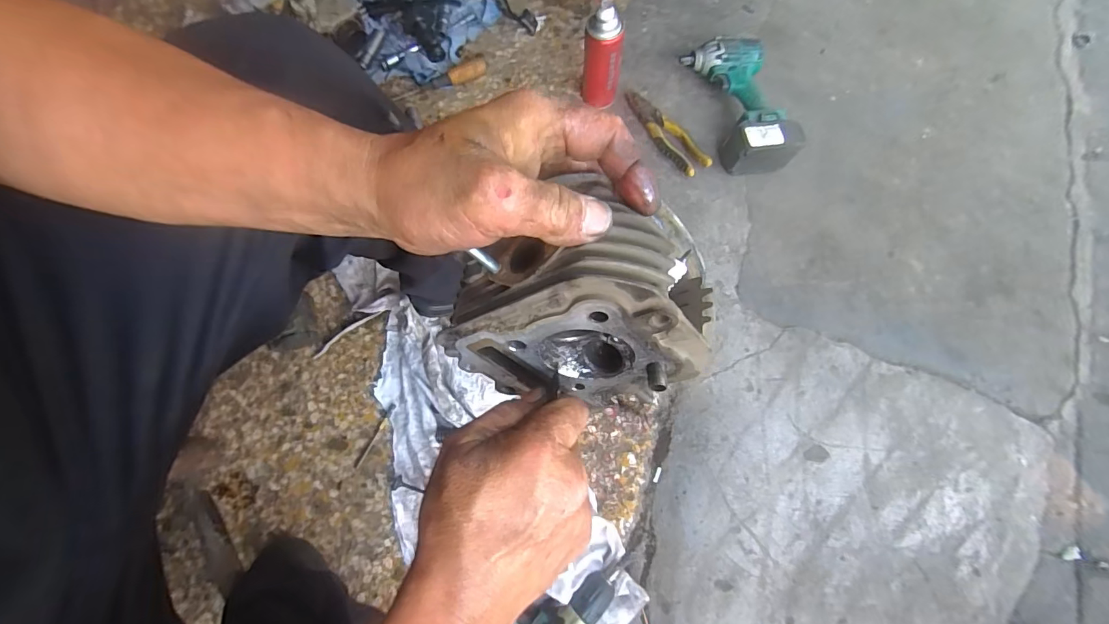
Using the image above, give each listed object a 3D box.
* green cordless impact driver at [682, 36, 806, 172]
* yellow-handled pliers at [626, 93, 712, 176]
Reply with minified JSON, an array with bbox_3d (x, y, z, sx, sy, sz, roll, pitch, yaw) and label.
[{"bbox_3d":[0.314,-0.348,0.791,0.130,0.075,0.234,-12,72,-2],"label":"green cordless impact driver"},{"bbox_3d":[0.185,-0.307,0.794,0.049,0.013,0.191,-39,75,-10],"label":"yellow-handled pliers"}]

